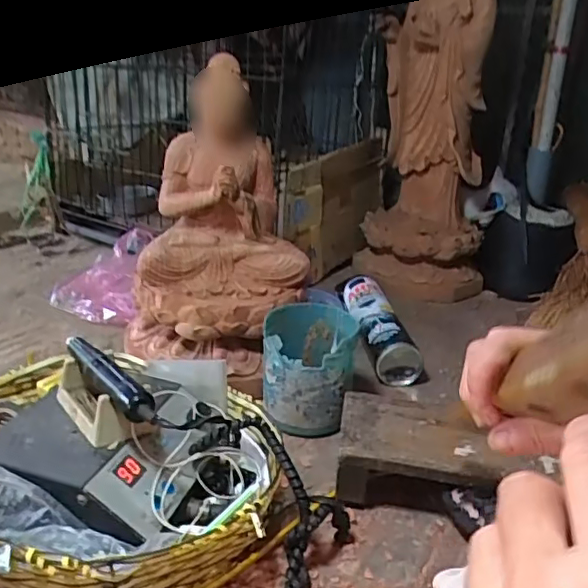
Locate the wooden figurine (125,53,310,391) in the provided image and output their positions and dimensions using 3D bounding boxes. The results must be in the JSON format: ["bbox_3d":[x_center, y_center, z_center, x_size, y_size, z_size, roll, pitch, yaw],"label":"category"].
[{"bbox_3d":[-0.100,-0.093,0.780,0.219,0.346,0.246,0,22,-11],"label":"wooden figurine"}]

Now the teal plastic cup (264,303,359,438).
[{"bbox_3d":[0.014,0.086,0.701,0.103,0.128,0.102,4,22,-2],"label":"teal plastic cup"}]

